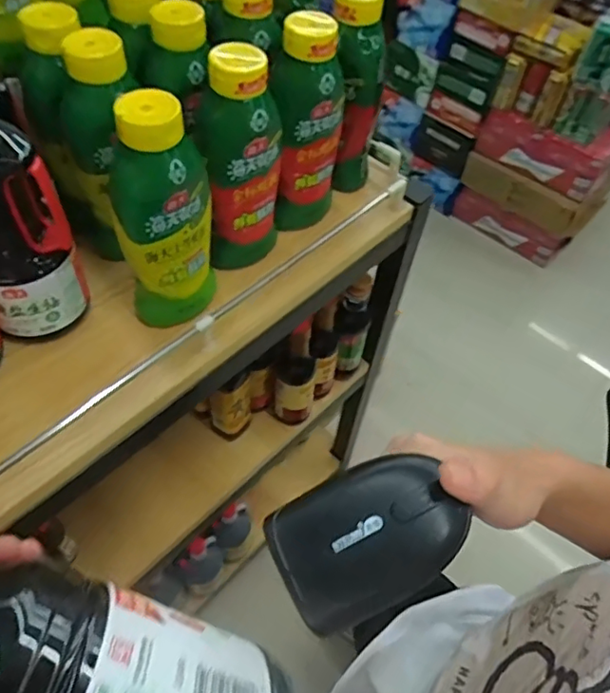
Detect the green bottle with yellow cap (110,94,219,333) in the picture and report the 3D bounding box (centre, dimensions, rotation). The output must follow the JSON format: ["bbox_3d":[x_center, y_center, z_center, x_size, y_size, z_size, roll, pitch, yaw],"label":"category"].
[{"bbox_3d":[-0.134,-0.123,0.566,0.072,0.231,0.081,13,54,4],"label":"green bottle with yellow cap"}]

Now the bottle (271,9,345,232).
[{"bbox_3d":[0.002,-0.241,0.663,0.078,0.244,0.078,5,53,-2],"label":"bottle"}]

